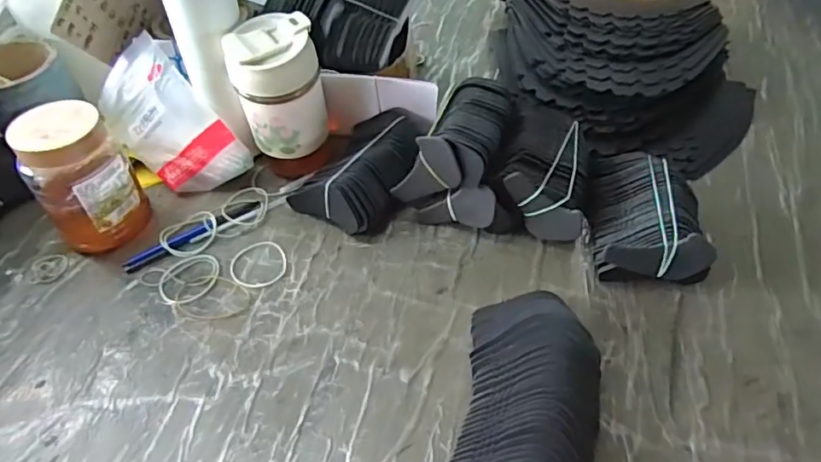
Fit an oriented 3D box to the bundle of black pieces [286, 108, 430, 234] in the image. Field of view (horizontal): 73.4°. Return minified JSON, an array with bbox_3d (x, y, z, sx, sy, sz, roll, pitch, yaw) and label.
[{"bbox_3d":[-0.046,-0.068,0.570,0.108,0.055,0.147,25,52,24],"label":"bundle of black pieces"}]

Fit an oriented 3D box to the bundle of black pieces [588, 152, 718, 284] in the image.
[{"bbox_3d":[0.216,-0.016,0.510,0.095,0.054,0.129,9,47,11],"label":"bundle of black pieces"}]

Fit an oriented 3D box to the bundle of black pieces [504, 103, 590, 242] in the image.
[{"bbox_3d":[0.137,-0.059,0.546,0.077,0.072,0.137,10,48,13],"label":"bundle of black pieces"}]

